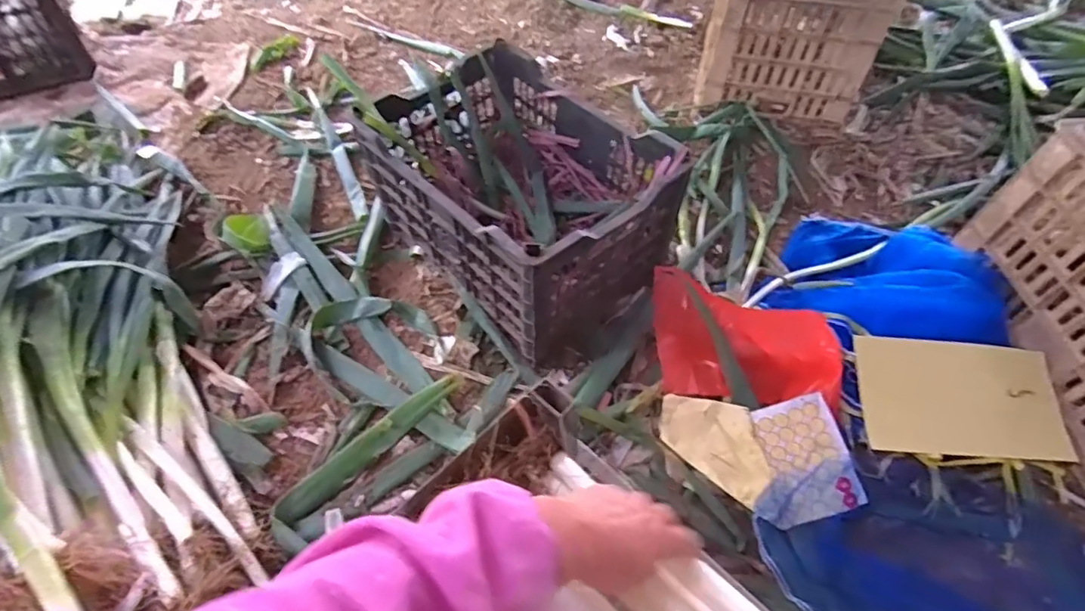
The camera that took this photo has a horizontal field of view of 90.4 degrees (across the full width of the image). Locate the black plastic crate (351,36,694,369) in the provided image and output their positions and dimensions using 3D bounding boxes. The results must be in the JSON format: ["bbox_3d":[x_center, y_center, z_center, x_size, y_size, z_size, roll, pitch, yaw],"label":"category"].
[{"bbox_3d":[-0.034,-0.187,0.934,0.328,0.248,0.483,-37,64,-22],"label":"black plastic crate"}]

